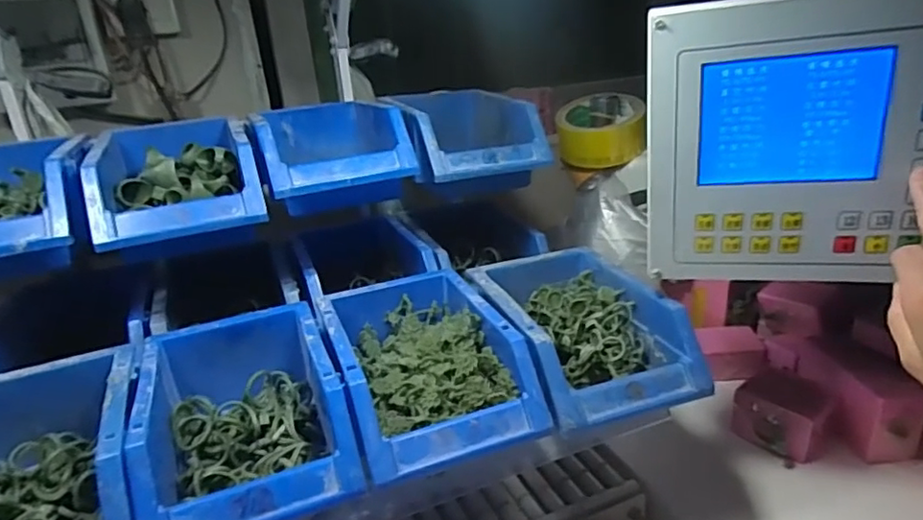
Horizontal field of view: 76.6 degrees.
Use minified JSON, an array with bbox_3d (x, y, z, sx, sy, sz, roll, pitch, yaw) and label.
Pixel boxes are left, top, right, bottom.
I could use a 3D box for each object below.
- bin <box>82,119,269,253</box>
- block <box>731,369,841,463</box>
[{"bbox_3d":[-0.244,-0.070,0.502,0.128,0.071,0.185,-13,22,-19],"label":"bin"},{"bbox_3d":[0.299,0.142,0.548,0.074,0.055,0.064,15,29,43],"label":"block"}]

